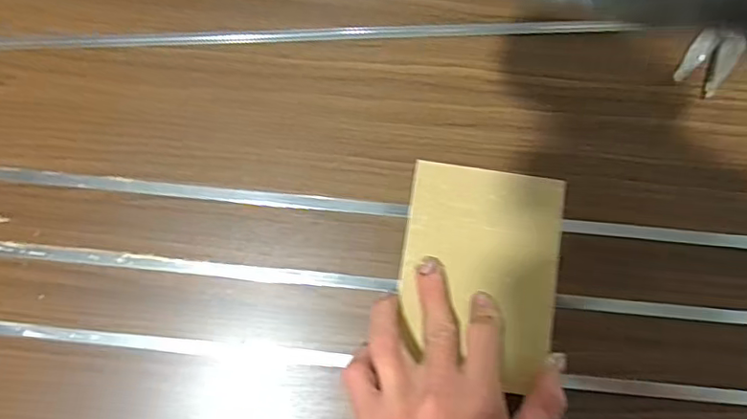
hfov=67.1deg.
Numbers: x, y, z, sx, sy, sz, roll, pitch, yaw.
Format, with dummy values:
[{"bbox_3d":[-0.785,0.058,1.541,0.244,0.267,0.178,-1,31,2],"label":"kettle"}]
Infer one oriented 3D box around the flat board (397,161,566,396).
[{"bbox_3d":[0.068,0.037,0.359,0.097,0.009,0.130,9,79,1],"label":"flat board"}]

